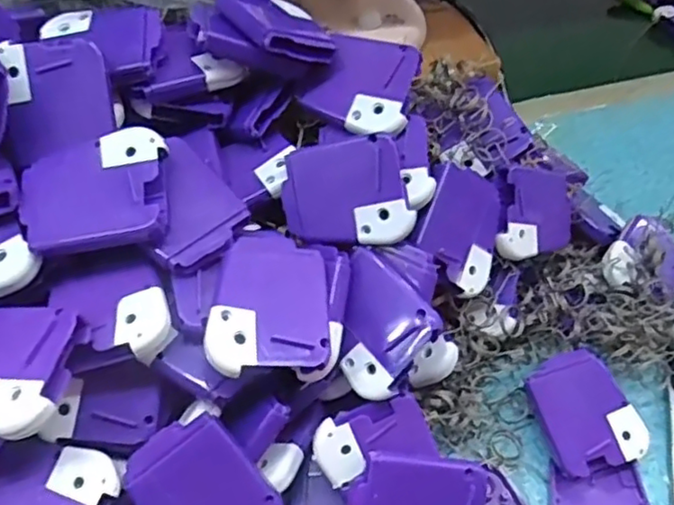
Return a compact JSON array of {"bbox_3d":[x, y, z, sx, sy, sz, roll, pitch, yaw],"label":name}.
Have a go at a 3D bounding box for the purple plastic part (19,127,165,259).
[{"bbox_3d":[-0.104,-0.026,0.276,0.060,0.013,0.052,-7,70,3],"label":"purple plastic part"}]

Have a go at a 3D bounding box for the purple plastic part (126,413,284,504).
[{"bbox_3d":[-0.059,0.103,0.270,0.049,0.007,0.061,-36,95,-4],"label":"purple plastic part"}]

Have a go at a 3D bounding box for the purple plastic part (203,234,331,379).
[{"bbox_3d":[-0.029,0.021,0.276,0.052,0.007,0.061,3,64,-13],"label":"purple plastic part"}]

